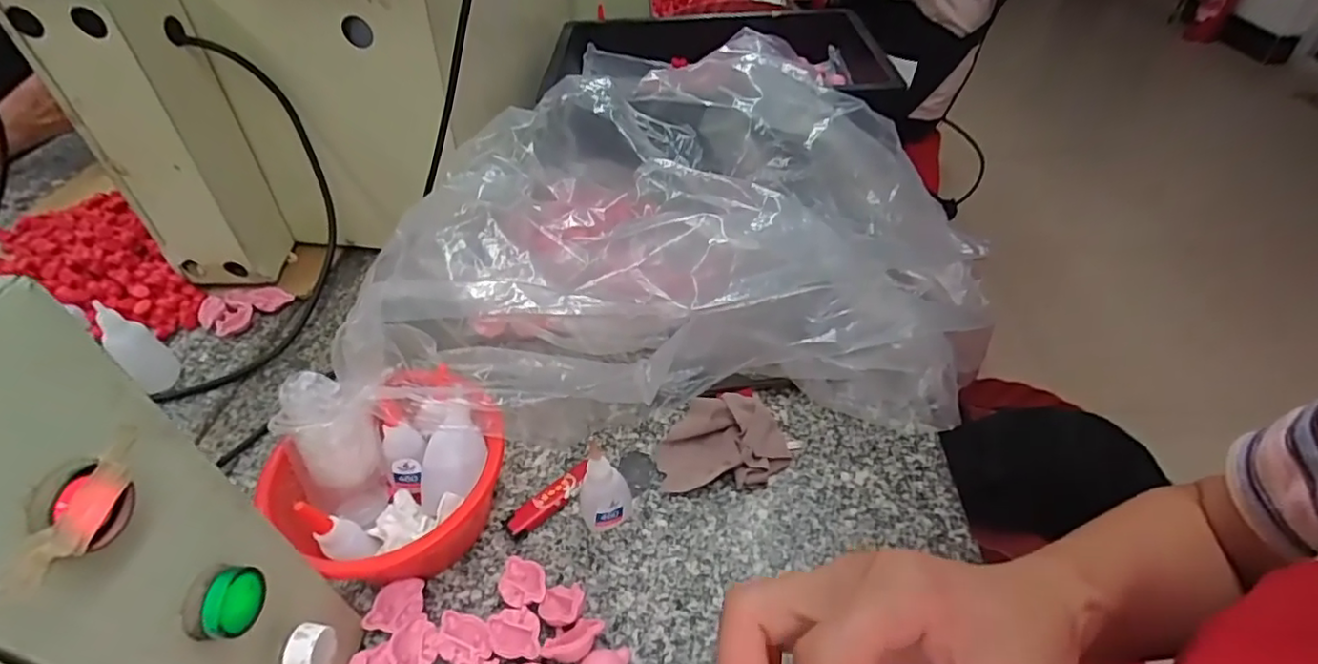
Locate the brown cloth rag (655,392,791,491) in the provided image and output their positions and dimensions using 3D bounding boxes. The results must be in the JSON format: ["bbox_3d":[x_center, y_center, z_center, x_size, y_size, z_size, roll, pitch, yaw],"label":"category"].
[{"bbox_3d":[0.047,0.081,0.459,0.094,0.031,0.071,-4,42,-1],"label":"brown cloth rag"}]

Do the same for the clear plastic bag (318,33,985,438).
[{"bbox_3d":[0.046,-0.101,0.552,0.499,0.177,0.389,-7,43,-4],"label":"clear plastic bag"}]

